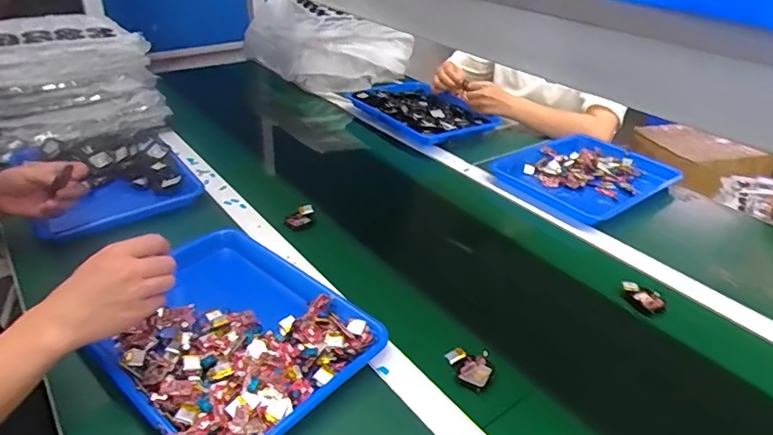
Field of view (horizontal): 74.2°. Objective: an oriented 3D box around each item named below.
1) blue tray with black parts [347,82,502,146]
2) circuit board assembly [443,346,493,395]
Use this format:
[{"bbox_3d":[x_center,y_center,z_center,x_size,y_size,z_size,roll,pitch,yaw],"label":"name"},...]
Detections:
[{"bbox_3d":[0.083,-0.267,1.233,0.210,0.041,0.325,-21,41,-33],"label":"blue tray with black parts"},{"bbox_3d":[0.093,0.168,0.587,0.056,0.028,0.037,29,41,34],"label":"circuit board assembly"}]

